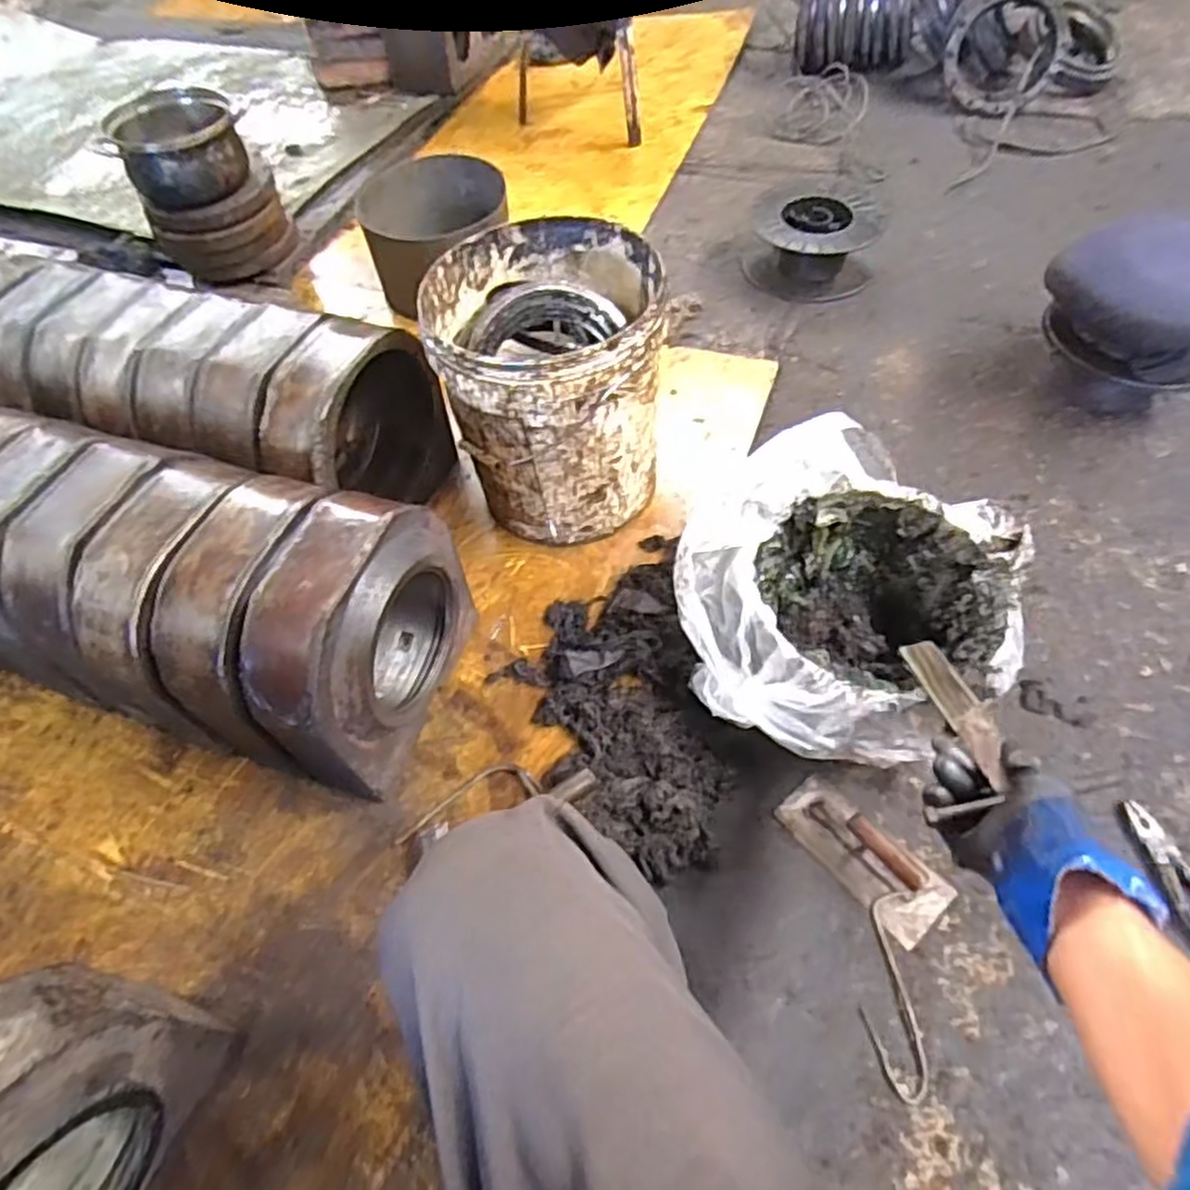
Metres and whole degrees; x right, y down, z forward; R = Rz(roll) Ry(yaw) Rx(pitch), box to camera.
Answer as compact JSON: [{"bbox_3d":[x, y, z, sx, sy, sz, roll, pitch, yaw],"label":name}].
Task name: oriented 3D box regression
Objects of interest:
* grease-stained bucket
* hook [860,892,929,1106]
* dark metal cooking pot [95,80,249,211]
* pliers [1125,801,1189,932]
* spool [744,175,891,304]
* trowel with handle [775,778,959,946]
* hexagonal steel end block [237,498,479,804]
[{"bbox_3d":[-0.059,-0.289,1.074,0.302,0.352,0.319,-5,55,0],"label":"grease-stained bucket"},{"bbox_3d":[0.307,0.407,0.766,0.058,0.004,0.194,5,55,8],"label":"hook"},{"bbox_3d":[-0.827,-0.886,1.461,0.239,0.128,0.233,-2,55,2],"label":"dark metal cooking pot"},{"bbox_3d":[0.640,0.314,0.802,0.056,0.020,0.181,-12,54,-4],"label":"pliers"},{"bbox_3d":[0.440,-0.725,1.486,0.256,0.107,0.245,11,56,12],"label":"spool"},{"bbox_3d":[0.301,0.281,0.823,0.077,0.059,0.191,-36,59,-19],"label":"trowel with handle"},{"bbox_3d":[-0.258,0.059,0.865,0.117,0.301,0.280,13,57,14],"label":"hexagonal steel end block"}]

